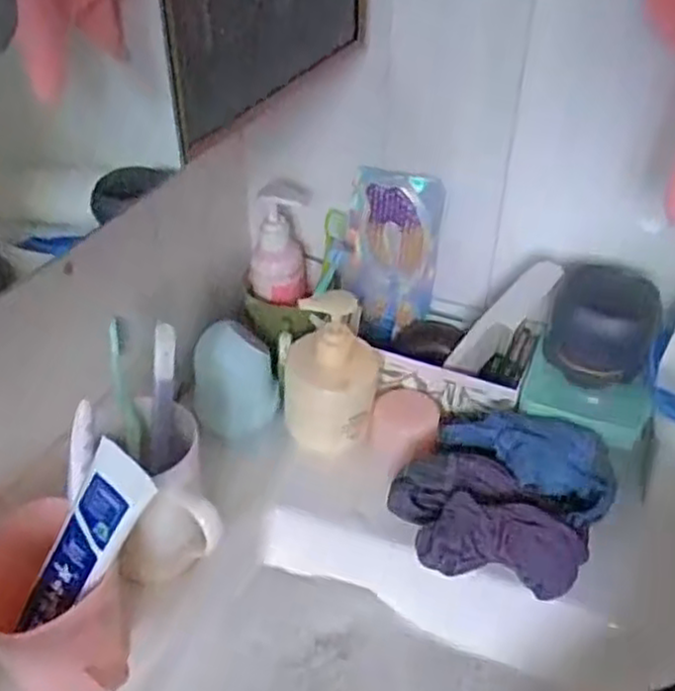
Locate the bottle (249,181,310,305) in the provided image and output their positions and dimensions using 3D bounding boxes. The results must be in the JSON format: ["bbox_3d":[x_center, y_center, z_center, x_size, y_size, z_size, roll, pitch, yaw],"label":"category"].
[{"bbox_3d":[-0.052,-0.096,0.657,0.050,0.101,0.053,-2,38,-4],"label":"bottle"}]

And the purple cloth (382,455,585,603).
[{"bbox_3d":[0.106,0.127,0.541,0.135,0.050,0.079,8,39,9],"label":"purple cloth"}]

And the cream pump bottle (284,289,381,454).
[{"bbox_3d":[-0.002,0.018,0.602,0.065,0.119,0.064,11,39,12],"label":"cream pump bottle"}]

